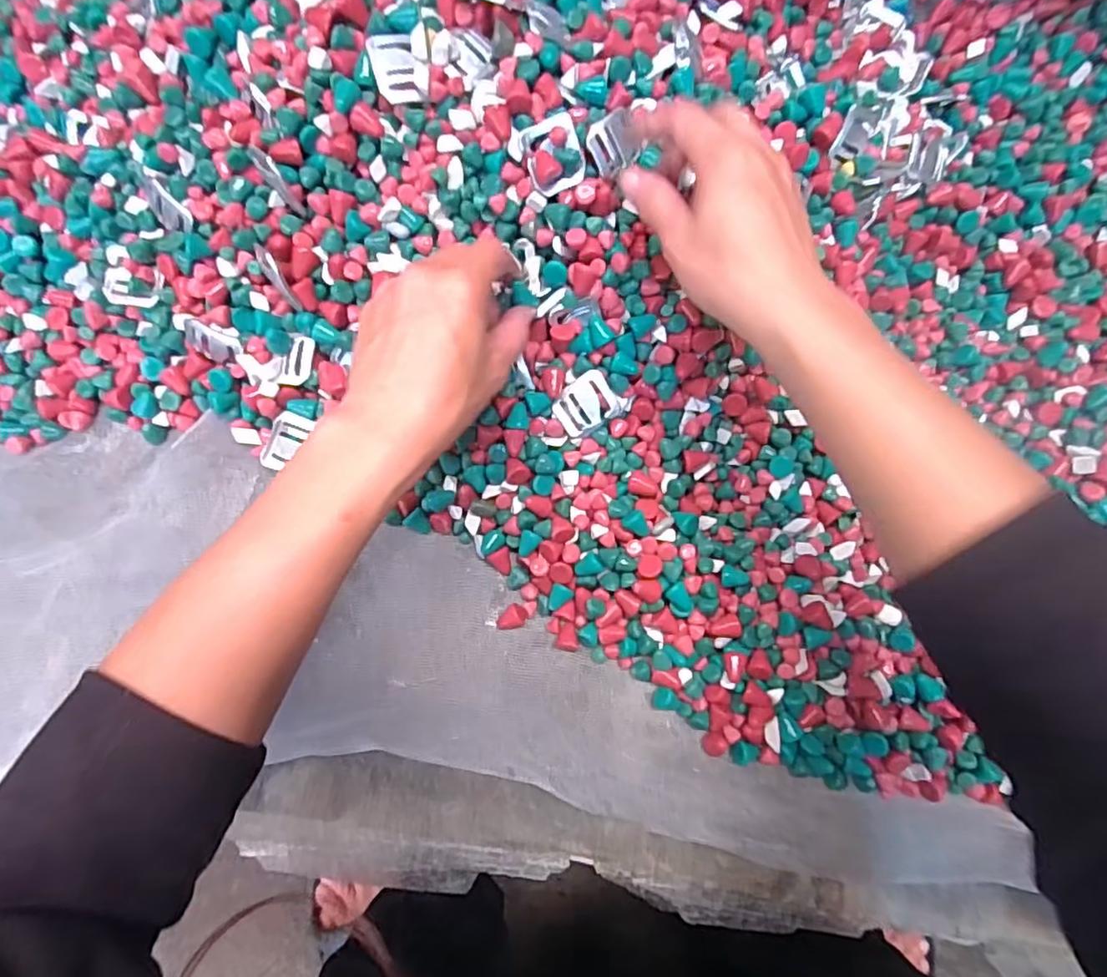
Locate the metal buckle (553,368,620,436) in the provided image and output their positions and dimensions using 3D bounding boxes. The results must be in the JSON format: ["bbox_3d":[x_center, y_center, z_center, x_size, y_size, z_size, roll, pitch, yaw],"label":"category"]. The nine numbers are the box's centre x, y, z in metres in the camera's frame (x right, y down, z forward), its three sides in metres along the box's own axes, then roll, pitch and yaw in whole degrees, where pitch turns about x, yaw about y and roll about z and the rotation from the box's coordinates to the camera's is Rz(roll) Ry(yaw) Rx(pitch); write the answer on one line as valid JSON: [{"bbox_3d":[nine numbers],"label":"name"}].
[{"bbox_3d":[0.018,-0.050,0.350,0.035,0.005,0.028,-32,96,12],"label":"metal buckle"}]

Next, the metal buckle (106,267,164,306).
[{"bbox_3d":[-0.246,-0.118,0.348,0.030,0.004,0.021,3,97,-16],"label":"metal buckle"}]

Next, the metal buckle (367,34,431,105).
[{"bbox_3d":[-0.079,-0.219,0.306,0.027,0.008,0.033,-12,85,-4],"label":"metal buckle"}]

